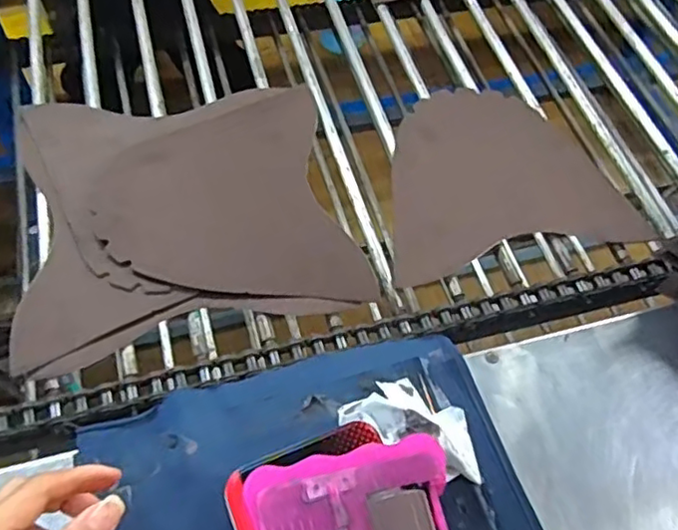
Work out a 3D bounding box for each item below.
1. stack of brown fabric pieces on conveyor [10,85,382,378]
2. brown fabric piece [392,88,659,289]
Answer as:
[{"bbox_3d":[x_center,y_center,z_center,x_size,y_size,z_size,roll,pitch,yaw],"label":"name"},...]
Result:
[{"bbox_3d":[-0.143,-0.061,0.592,0.286,0.013,0.266,-11,59,-12],"label":"stack of brown fabric pieces on conveyor"},{"bbox_3d":[0.162,-0.099,0.640,0.247,0.017,0.228,-6,58,-9],"label":"brown fabric piece"}]

